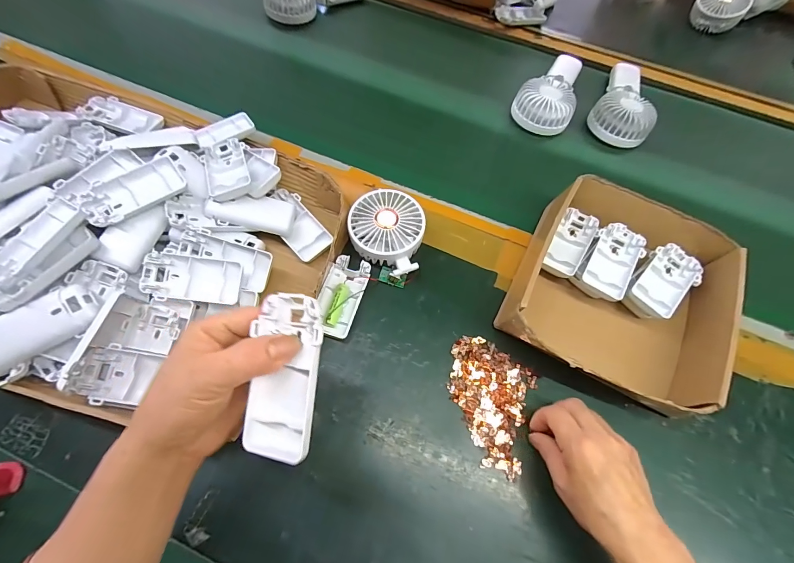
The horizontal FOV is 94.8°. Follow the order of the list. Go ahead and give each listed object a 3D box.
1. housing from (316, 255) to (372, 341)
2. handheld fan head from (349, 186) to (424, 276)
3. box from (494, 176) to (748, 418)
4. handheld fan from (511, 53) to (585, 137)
[{"bbox_3d":[-0.063,0.016,0.411,0.045,0.018,0.096,15,65,4],"label":"housing"},{"bbox_3d":[-0.013,-0.056,0.431,0.087,0.041,0.098,10,65,2],"label":"handheld fan head"},{"bbox_3d":[0.243,0.002,0.402,0.196,0.070,0.200,27,67,10],"label":"box"},{"bbox_3d":[0.250,-0.304,0.570,0.088,0.041,0.187,30,67,11],"label":"handheld fan"}]

